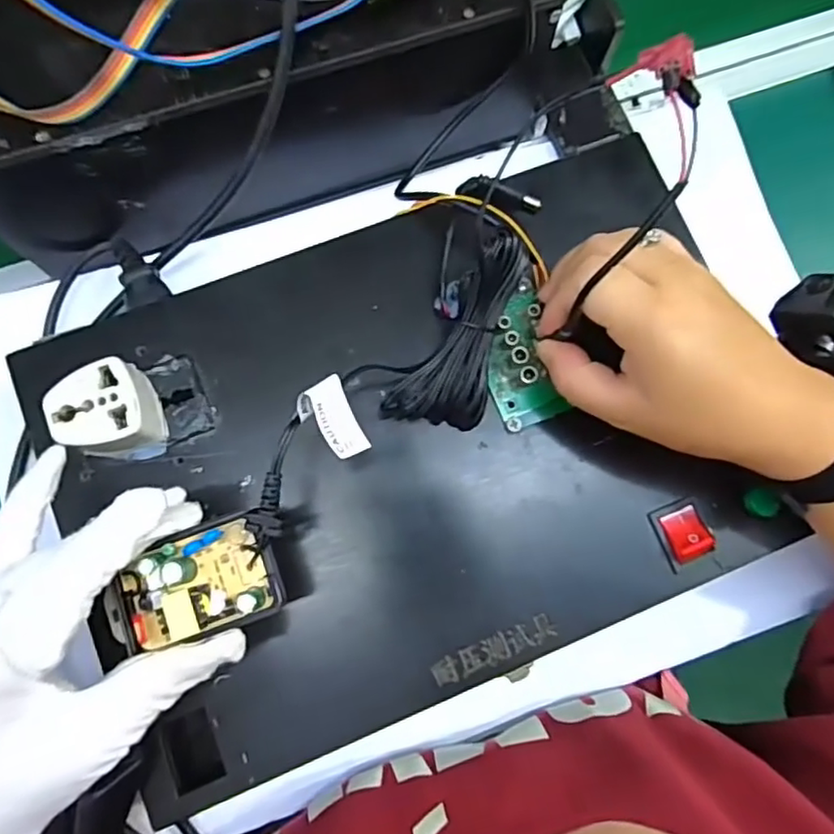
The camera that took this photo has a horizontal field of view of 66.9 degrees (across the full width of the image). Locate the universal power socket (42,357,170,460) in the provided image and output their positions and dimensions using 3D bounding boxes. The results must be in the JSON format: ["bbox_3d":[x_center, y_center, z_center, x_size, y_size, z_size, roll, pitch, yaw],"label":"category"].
[{"bbox_3d":[-0.138,-0.001,0.284,0.038,0.034,0.038,-25,80,-3],"label":"universal power socket"}]

